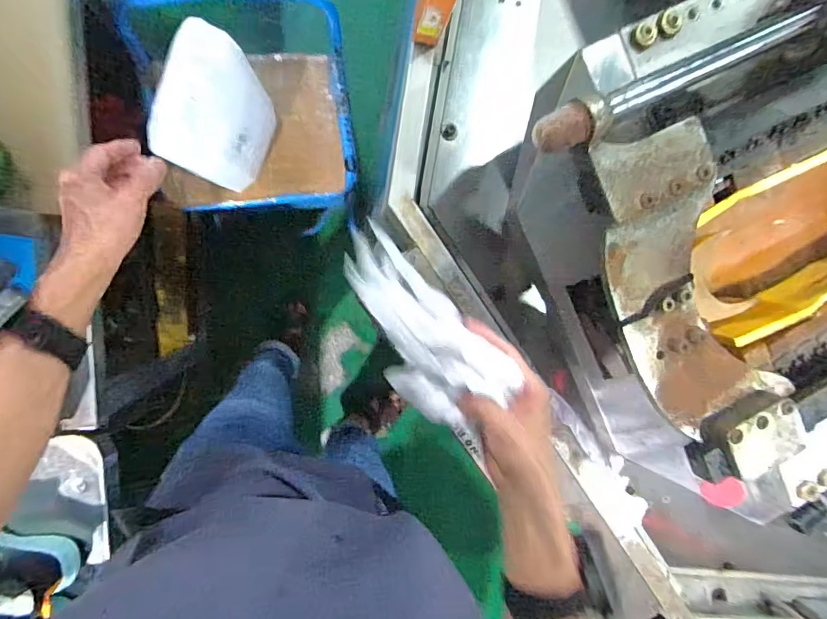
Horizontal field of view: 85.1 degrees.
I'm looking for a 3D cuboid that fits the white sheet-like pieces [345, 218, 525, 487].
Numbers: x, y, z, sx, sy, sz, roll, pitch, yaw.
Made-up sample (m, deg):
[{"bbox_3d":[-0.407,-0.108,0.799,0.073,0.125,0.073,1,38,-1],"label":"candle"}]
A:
[{"bbox_3d":[0.007,0.022,0.399,0.086,0.033,0.208,-34,75,-4],"label":"white sheet-like pieces"}]

